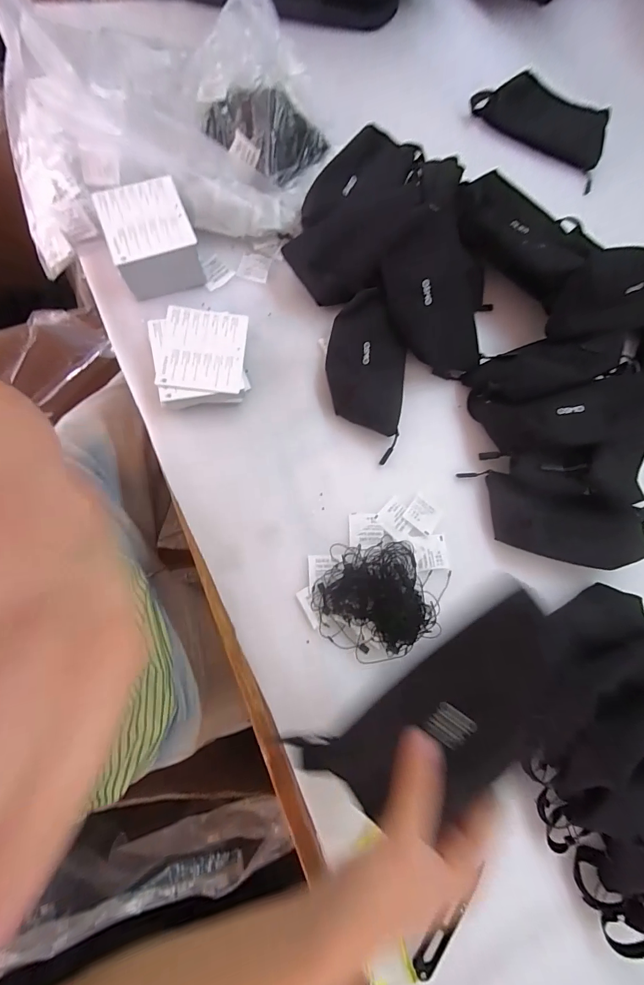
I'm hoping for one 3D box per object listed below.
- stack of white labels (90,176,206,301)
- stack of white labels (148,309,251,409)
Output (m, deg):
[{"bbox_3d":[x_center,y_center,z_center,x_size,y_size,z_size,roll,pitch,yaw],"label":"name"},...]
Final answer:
[{"bbox_3d":[-0.200,-0.294,0.468,0.092,0.064,0.109,-18,79,-11],"label":"stack of white labels"},{"bbox_3d":[-0.141,-0.152,0.455,0.108,0.033,0.114,1,76,-7],"label":"stack of white labels"}]

